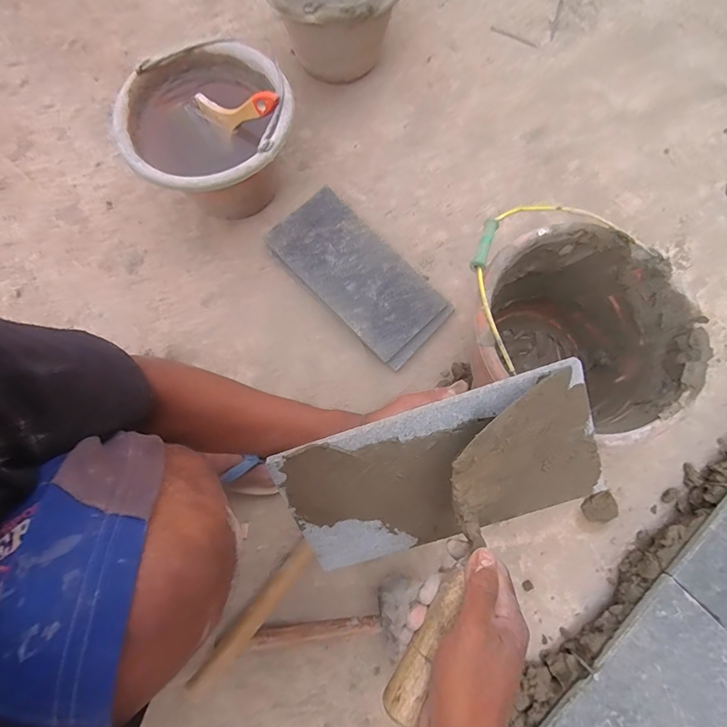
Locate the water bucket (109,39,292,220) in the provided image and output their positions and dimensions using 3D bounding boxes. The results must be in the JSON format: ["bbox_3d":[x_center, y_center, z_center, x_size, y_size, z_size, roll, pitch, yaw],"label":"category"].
[{"bbox_3d":[-0.233,-0.345,0.678,0.242,0.171,0.225,0,76,0],"label":"water bucket"}]

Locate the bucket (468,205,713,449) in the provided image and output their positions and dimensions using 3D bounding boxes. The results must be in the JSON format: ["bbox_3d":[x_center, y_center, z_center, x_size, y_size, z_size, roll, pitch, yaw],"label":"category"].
[{"bbox_3d":[0.254,-0.042,0.593,0.303,0.217,0.262,37,80,0],"label":"bucket"}]

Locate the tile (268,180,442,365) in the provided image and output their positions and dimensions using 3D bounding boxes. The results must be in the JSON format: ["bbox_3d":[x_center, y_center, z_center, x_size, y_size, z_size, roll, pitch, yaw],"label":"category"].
[{"bbox_3d":[-0.015,-0.156,0.706,0.144,0.008,0.298,-43,81,-8],"label":"tile"}]

